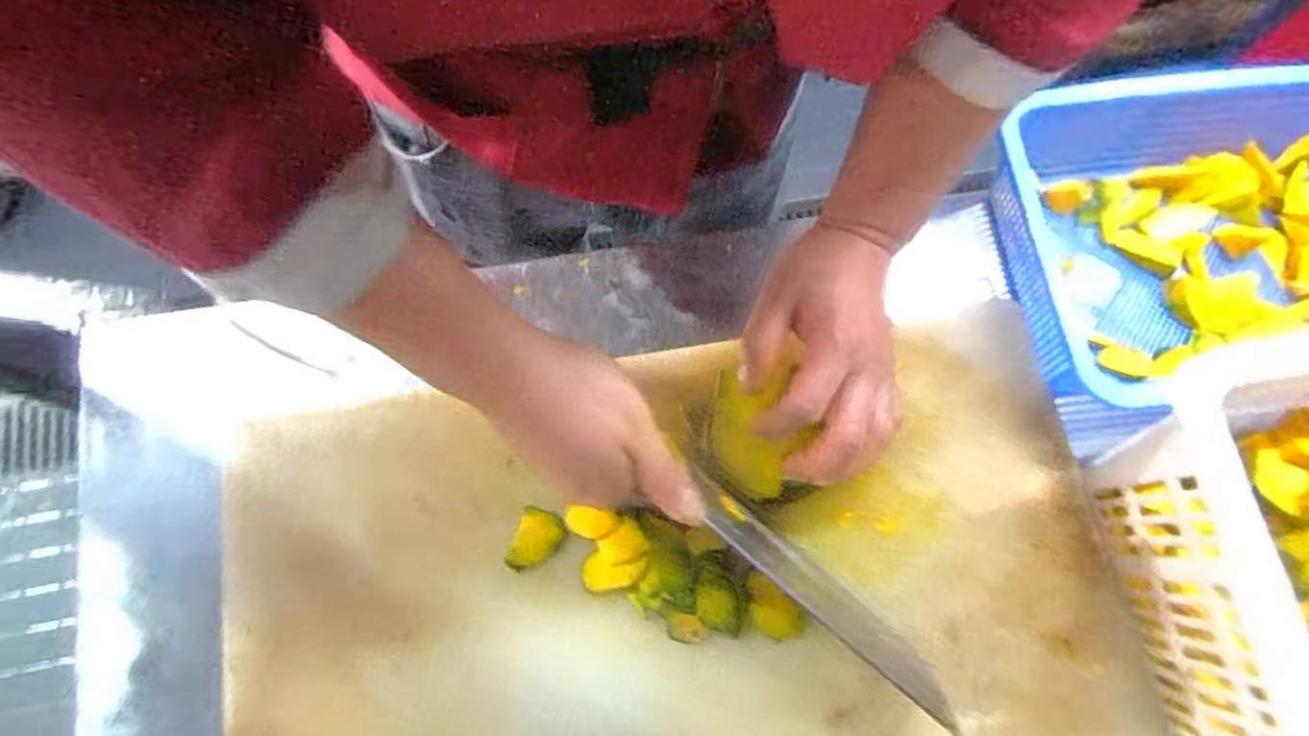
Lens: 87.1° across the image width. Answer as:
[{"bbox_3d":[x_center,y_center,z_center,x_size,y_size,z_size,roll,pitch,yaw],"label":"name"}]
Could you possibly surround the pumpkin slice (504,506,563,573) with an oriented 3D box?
[{"bbox_3d":[-0.075,0.109,0.431,0.028,0.005,0.039,17,75,2],"label":"pumpkin slice"}]

